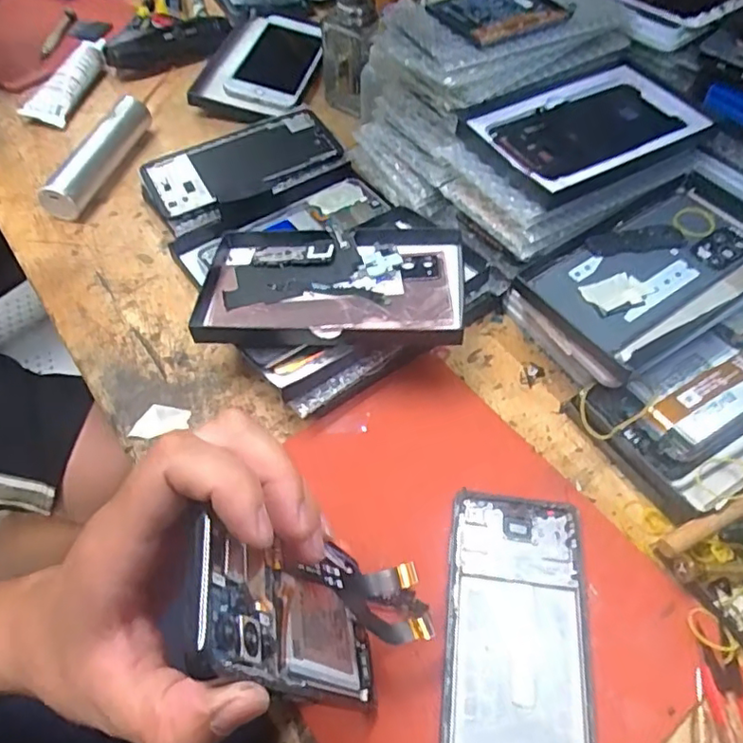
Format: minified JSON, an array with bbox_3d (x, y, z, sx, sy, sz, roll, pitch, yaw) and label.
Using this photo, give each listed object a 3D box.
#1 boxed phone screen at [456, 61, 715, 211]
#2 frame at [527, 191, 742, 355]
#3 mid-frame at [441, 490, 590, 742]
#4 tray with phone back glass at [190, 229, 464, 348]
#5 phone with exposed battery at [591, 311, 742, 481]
[{"bbox_3d":[0.159,-0.174,0.424,0.175,0.019,0.095,-26,66,-20],"label":"boxed phone screen"},{"bbox_3d":[0.191,-0.073,0.405,0.153,0.005,0.076,-32,64,-16],"label":"frame"},{"bbox_3d":[0.076,0.144,0.316,0.072,0.009,0.160,7,56,4],"label":"mid-frame"},{"bbox_3d":[-0.026,-0.061,0.415,0.177,0.021,0.110,3,55,1],"label":"tray with phone back glass"},{"bbox_3d":[0.229,0.007,0.383,0.155,0.011,0.072,-25,62,-12],"label":"phone with exposed battery"}]

